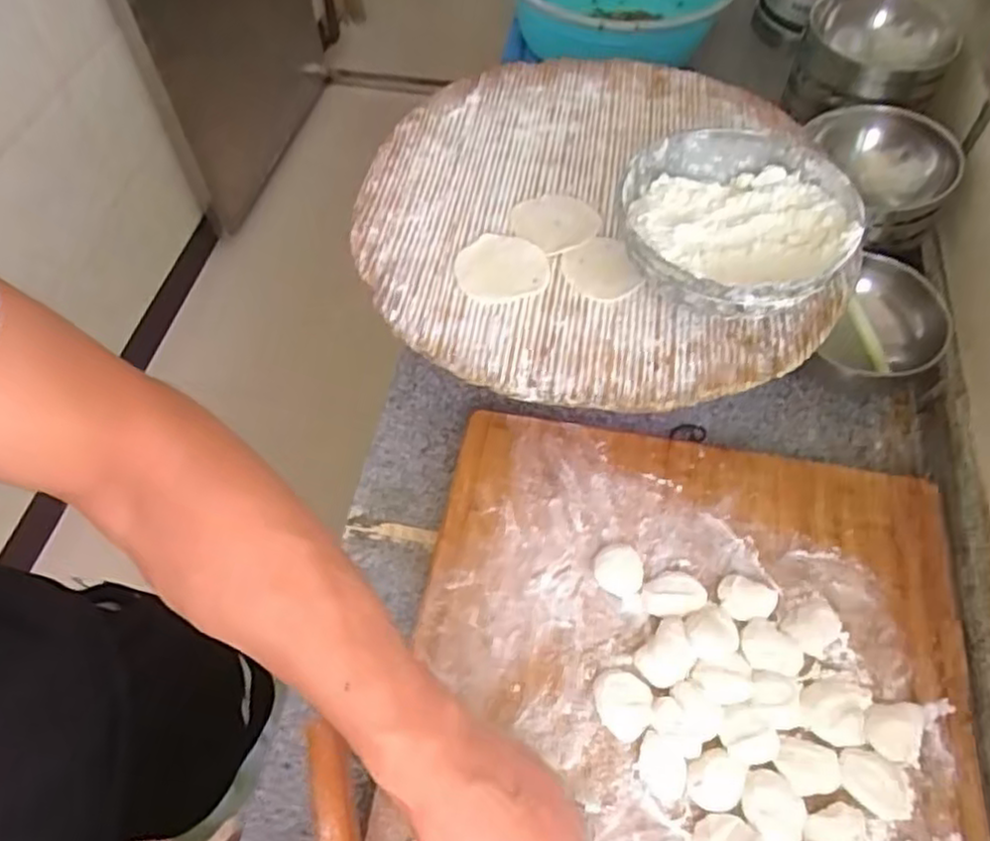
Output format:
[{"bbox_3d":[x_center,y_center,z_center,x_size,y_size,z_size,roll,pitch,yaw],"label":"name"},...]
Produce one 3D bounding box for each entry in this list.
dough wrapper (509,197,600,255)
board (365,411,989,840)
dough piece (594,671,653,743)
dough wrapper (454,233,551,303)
[{"bbox_3d":[0.051,-0.168,0.609,0.071,0.007,0.066,-12,56,-1],"label":"dough wrapper"},{"bbox_3d":[0.114,0.265,0.453,0.379,0.017,0.578,9,59,7],"label":"board"},{"bbox_3d":[0.089,0.195,0.493,0.042,0.011,0.040,-1,58,1],"label":"dough piece"},{"bbox_3d":[0.006,-0.126,0.585,0.075,0.005,0.069,-3,58,-2],"label":"dough wrapper"}]

